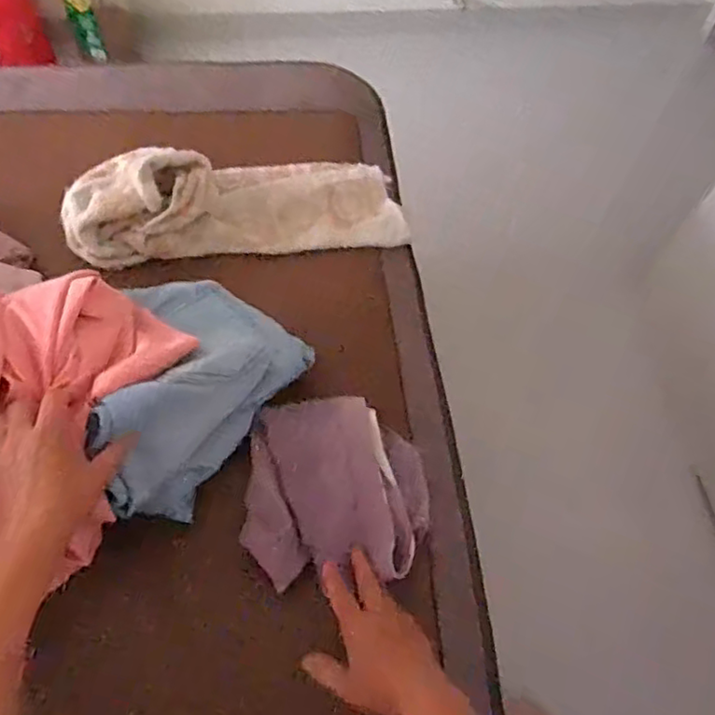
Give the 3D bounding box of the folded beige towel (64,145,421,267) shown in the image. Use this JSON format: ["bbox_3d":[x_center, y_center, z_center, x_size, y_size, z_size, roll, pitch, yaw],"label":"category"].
[{"bbox_3d":[-0.139,-0.206,0.772,0.399,0.088,0.171,-9,60,-9],"label":"folded beige towel"}]

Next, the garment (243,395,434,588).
[{"bbox_3d":[-0.019,0.123,0.605,0.165,0.046,0.166,1,59,-2],"label":"garment"}]

